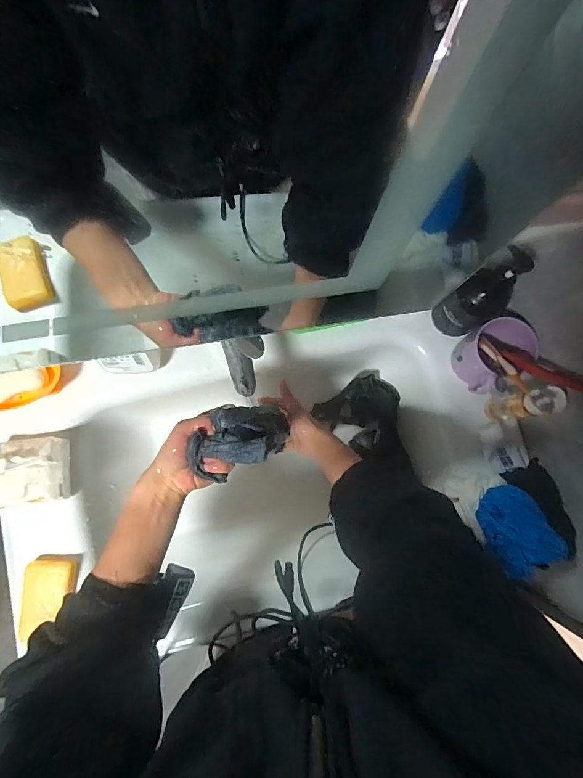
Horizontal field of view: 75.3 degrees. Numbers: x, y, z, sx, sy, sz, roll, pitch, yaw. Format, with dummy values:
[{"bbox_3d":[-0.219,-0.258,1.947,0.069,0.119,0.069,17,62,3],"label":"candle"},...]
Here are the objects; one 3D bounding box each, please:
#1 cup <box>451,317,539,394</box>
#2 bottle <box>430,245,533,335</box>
[{"bbox_3d":[0.302,-0.054,0.569,0.082,0.095,0.087,0,83,-4],"label":"cup"},{"bbox_3d":[0.263,-0.125,0.524,0.056,0.188,0.066,-35,86,-7],"label":"bottle"}]

